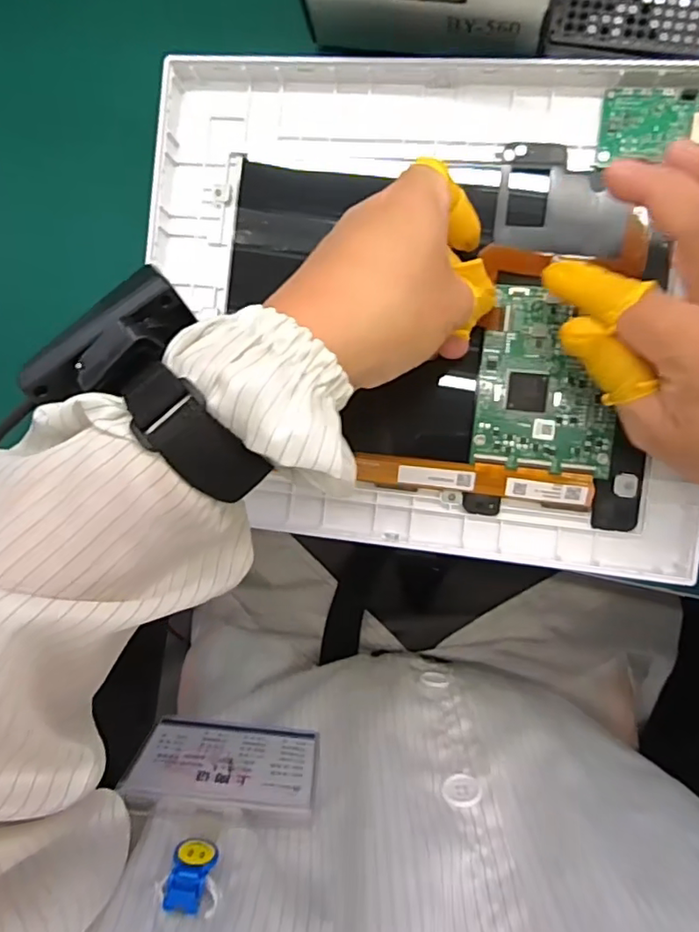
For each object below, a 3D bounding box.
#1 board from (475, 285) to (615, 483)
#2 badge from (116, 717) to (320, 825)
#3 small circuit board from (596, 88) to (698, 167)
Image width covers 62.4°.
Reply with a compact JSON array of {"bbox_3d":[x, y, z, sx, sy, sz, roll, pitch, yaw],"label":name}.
[{"bbox_3d":[0.102,-0.044,0.296,0.068,0.004,0.090,6,91,8],"label":"board"},{"bbox_3d":[-0.066,0.163,0.314,0.099,0.076,0.010,6,91,8],"label":"badge"},{"bbox_3d":[0.160,-0.171,0.291,0.063,0.004,0.037,7,91,8],"label":"small circuit board"}]

